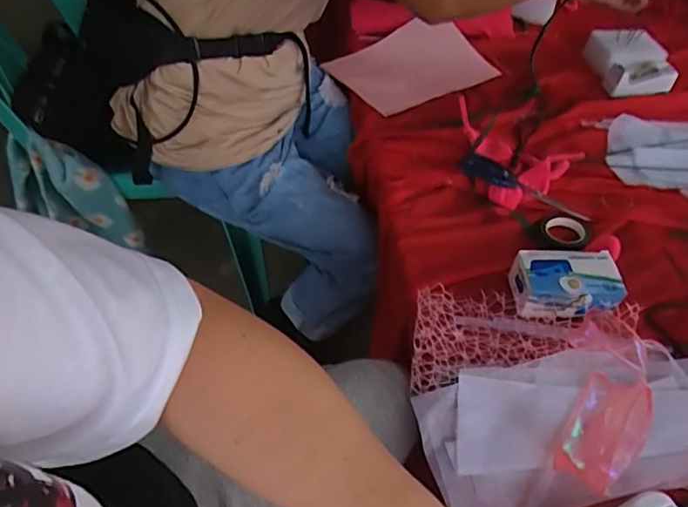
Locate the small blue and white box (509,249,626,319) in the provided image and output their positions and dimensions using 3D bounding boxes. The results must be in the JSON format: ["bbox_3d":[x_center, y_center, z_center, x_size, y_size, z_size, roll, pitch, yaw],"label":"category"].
[{"bbox_3d":[0.246,0.033,0.601,0.107,0.040,0.070,0,49,-2],"label":"small blue and white box"}]

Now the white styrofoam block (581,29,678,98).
[{"bbox_3d":[0.475,-0.321,0.903,0.110,0.055,0.132,-4,49,-5],"label":"white styrofoam block"}]

